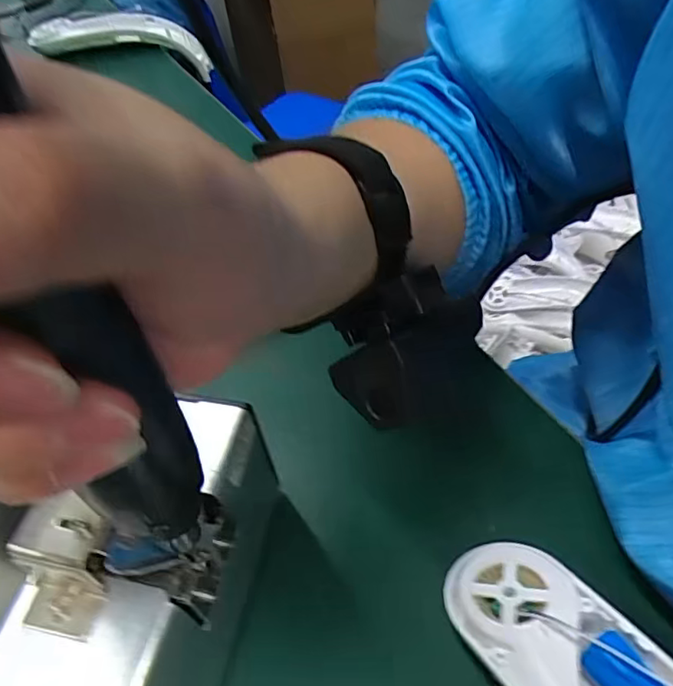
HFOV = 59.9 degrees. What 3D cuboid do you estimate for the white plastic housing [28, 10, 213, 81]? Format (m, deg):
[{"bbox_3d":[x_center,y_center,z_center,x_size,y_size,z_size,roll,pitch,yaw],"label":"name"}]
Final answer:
[{"bbox_3d":[-0.239,-0.328,0.642,0.185,0.062,0.045,-4,50,2],"label":"white plastic housing"}]

